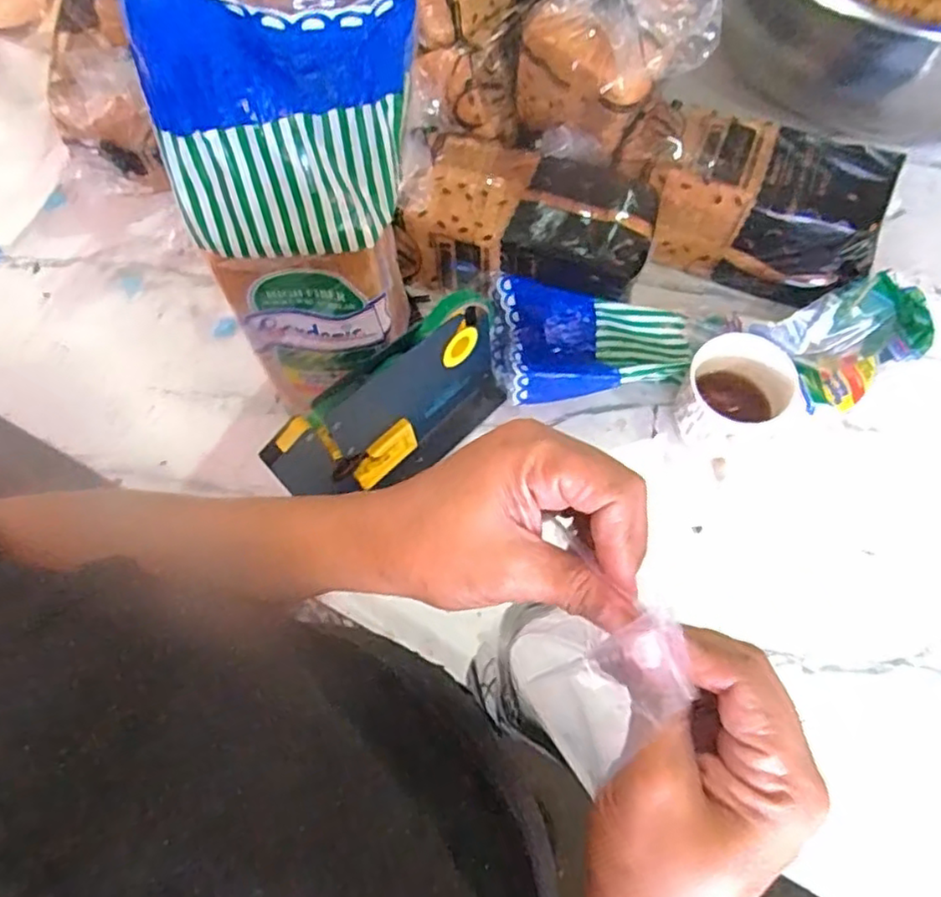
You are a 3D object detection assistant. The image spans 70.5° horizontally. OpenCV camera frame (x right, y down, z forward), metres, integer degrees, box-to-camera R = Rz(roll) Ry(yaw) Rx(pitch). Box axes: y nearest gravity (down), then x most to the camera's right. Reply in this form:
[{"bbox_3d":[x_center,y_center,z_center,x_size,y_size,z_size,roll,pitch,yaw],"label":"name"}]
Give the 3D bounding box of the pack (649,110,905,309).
[{"bbox_3d":[0.274,-0.231,0.636,0.208,0.099,0.122,18,67,12],"label":"pack"}]

